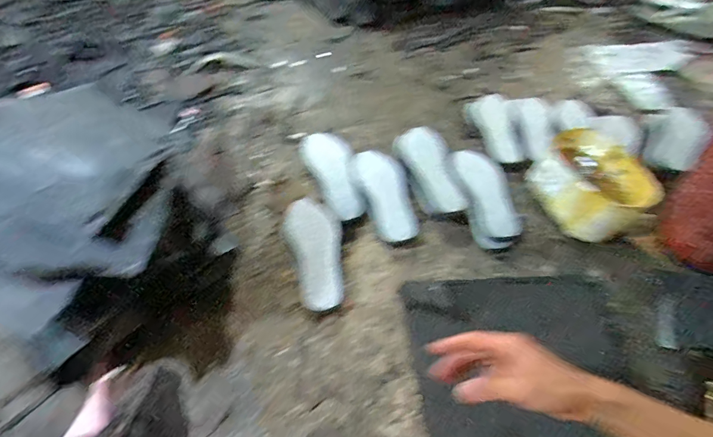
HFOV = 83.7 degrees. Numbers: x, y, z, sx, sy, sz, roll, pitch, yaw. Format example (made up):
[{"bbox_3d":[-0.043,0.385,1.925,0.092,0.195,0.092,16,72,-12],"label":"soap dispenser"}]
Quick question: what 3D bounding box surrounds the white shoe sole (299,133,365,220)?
[{"bbox_3d":[-0.044,-0.100,0.864,0.102,0.033,0.236,-22,58,-18],"label":"white shoe sole"}]

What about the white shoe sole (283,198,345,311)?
[{"bbox_3d":[-0.075,0.062,0.758,0.103,0.042,0.243,-10,55,-10],"label":"white shoe sole"}]

